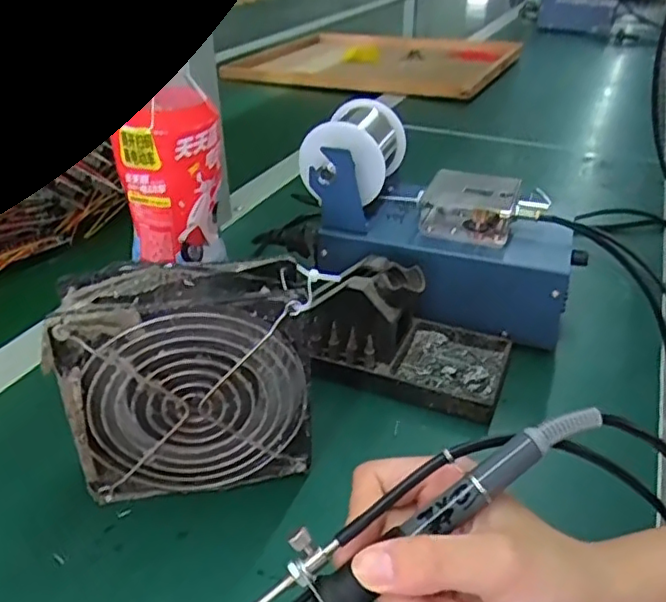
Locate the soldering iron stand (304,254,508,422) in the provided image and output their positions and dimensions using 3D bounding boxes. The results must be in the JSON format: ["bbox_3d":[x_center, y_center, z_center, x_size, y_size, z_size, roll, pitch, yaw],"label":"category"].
[{"bbox_3d":[0.048,0.018,0.427,0.140,0.071,0.081,9,33,14],"label":"soldering iron stand"}]

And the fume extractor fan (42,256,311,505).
[{"bbox_3d":[-0.073,0.044,0.332,0.118,0.122,0.040,-7,33,-11],"label":"fume extractor fan"}]

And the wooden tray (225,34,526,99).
[{"bbox_3d":[0.082,-0.497,1.309,0.542,0.037,0.494,11,33,23],"label":"wooden tray"}]

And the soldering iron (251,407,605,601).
[{"bbox_3d":[0.019,0.093,0.245,0.201,0.031,0.025,-32,41,-14],"label":"soldering iron"}]

